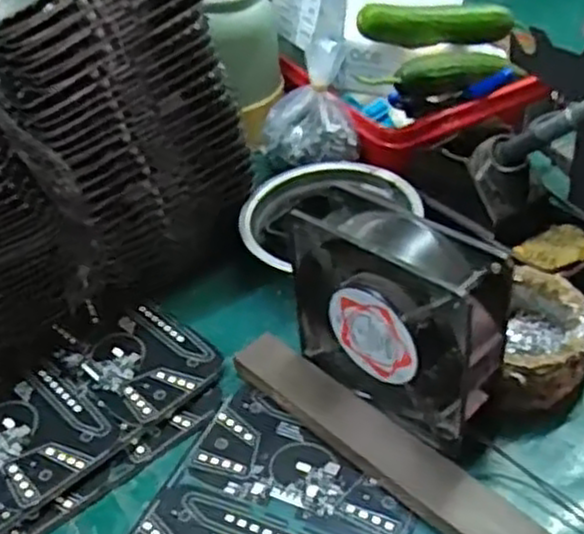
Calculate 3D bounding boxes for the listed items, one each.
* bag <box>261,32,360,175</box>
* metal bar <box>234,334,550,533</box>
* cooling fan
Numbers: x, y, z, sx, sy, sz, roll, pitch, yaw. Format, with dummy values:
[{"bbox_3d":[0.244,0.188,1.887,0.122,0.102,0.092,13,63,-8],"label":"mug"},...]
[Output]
[{"bbox_3d":[0.012,-0.126,0.607,0.074,0.078,0.064,-9,40,-2],"label":"bag"},{"bbox_3d":[0.048,0.097,0.423,0.036,0.017,0.207,-34,47,-29],"label":"metal bar"},{"bbox_3d":[0.060,0.029,0.426,0.049,0.118,0.118,-33,47,-28],"label":"cooling fan"}]

